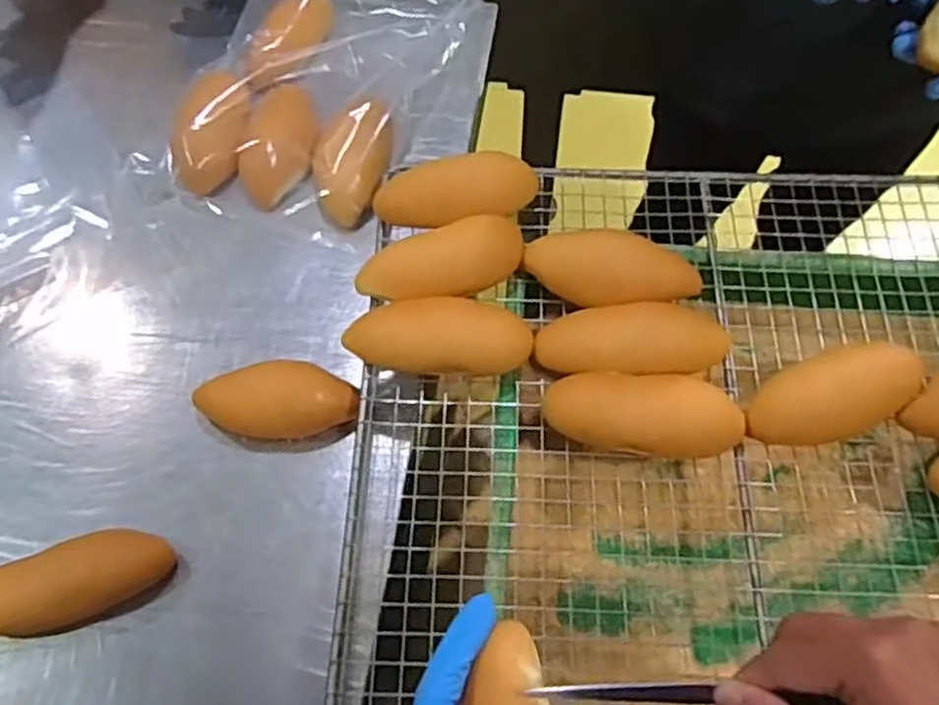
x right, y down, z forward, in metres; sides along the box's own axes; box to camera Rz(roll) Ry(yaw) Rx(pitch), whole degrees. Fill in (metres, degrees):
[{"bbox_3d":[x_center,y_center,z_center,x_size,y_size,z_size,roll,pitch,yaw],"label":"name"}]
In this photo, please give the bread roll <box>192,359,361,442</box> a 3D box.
[{"bbox_3d":[-0.163,0.042,0.643,0.138,0.042,0.061,-1,63,1],"label":"bread roll"}]

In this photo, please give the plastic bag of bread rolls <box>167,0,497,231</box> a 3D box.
[{"bbox_3d":[-0.140,-0.294,0.805,0.278,0.072,0.361,18,65,10],"label":"plastic bag of bread rolls"}]

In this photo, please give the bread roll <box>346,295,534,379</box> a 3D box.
[{"bbox_3d":[-0.025,-0.008,0.612,0.150,0.053,0.051,2,63,3],"label":"bread roll"}]

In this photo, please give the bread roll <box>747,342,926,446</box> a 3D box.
[{"bbox_3d":[0.282,0.032,0.580,0.146,0.041,0.065,-21,64,-9],"label":"bread roll"}]

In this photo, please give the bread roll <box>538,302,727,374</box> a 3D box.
[{"bbox_3d":[0.119,-0.013,0.589,0.132,0.059,0.056,-2,62,14],"label":"bread roll"}]

